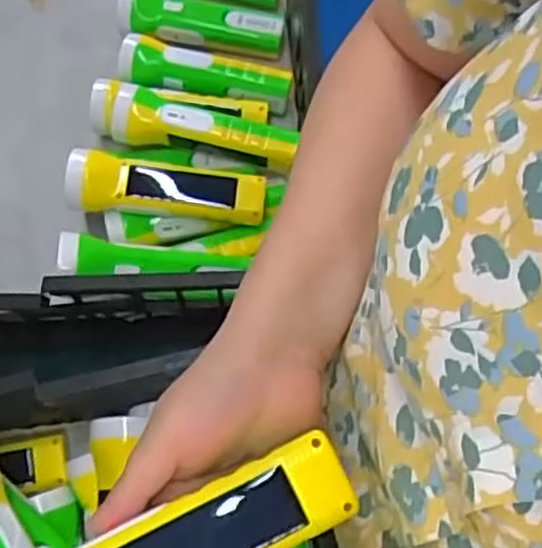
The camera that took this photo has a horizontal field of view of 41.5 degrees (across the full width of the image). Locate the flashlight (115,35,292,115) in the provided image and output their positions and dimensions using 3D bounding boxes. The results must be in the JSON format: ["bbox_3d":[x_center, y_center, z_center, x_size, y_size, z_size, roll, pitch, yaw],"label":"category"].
[{"bbox_3d":[-0.070,-0.201,0.736,0.183,0.054,0.056,16,74,7],"label":"flashlight"}]

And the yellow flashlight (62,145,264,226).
[{"bbox_3d":[-0.092,-0.072,0.637,0.172,0.055,0.049,7,73,4],"label":"yellow flashlight"}]

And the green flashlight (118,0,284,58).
[{"bbox_3d":[-0.076,-0.269,0.764,0.180,0.038,0.052,10,73,5],"label":"green flashlight"}]

